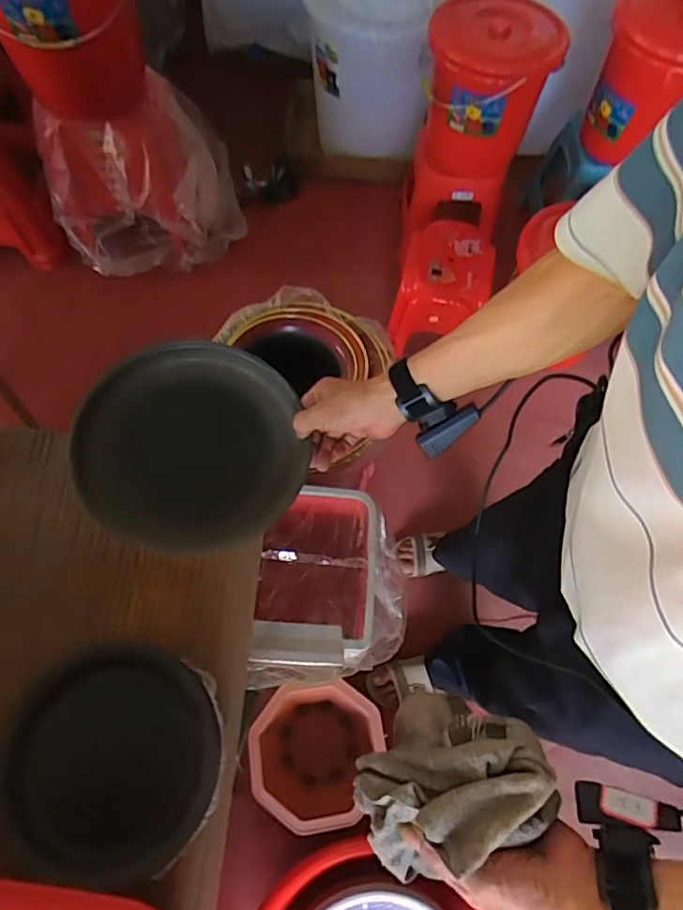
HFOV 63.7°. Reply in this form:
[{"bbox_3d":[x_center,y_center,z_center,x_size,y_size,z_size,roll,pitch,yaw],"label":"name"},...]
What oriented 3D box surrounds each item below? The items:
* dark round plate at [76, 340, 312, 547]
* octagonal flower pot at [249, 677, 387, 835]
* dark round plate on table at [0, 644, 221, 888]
[{"bbox_3d":[-0.164,-0.014,0.611,0.235,0.037,0.226,-11,77,-19],"label":"dark round plate"},{"bbox_3d":[-0.049,0.605,1.113,0.259,0.162,0.247,-7,65,-5],"label":"octagonal flower pot"},{"bbox_3d":[-0.241,0.321,0.574,0.208,0.053,0.219,1,65,-1],"label":"dark round plate on table"}]

